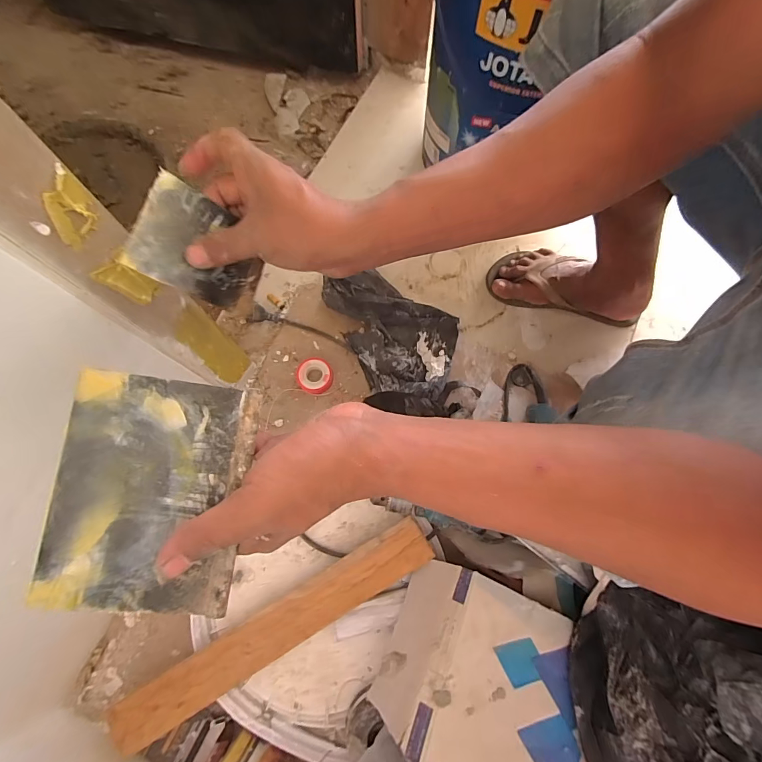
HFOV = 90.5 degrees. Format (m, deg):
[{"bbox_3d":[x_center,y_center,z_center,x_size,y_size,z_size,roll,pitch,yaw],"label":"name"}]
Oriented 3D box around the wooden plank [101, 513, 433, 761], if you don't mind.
[{"bbox_3d":[-0.125,0.304,0.461,0.416,0.012,0.062,-31,77,-6],"label":"wooden plank"}]

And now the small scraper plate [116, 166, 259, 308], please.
[{"bbox_3d":[-0.136,-0.102,0.286,0.083,0.004,0.077,25,71,-37],"label":"small scraper plate"}]

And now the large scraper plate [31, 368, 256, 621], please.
[{"bbox_3d":[-0.118,0.057,0.196,0.089,0.004,0.117,9,83,-12],"label":"large scraper plate"}]

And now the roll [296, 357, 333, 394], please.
[{"bbox_3d":[-0.103,-0.008,0.586,0.057,0.021,0.053,0,73,0],"label":"roll"}]

